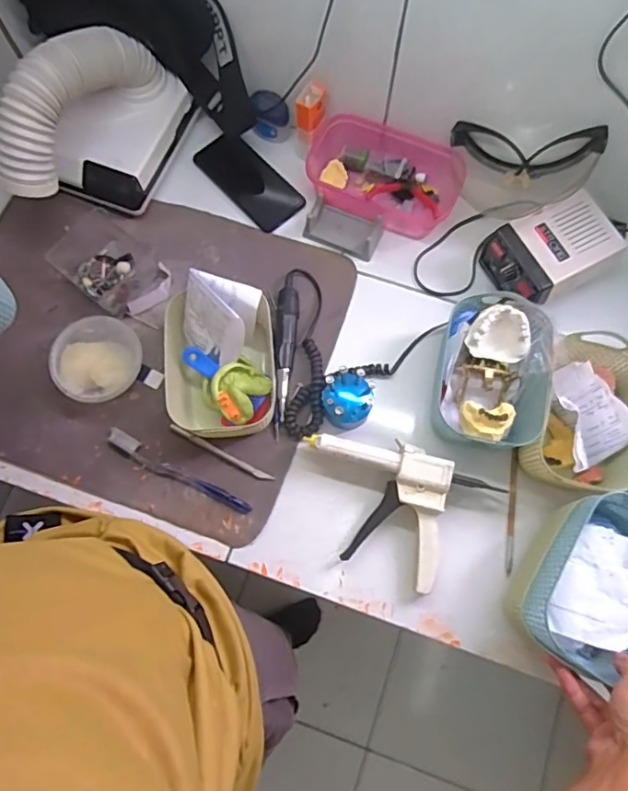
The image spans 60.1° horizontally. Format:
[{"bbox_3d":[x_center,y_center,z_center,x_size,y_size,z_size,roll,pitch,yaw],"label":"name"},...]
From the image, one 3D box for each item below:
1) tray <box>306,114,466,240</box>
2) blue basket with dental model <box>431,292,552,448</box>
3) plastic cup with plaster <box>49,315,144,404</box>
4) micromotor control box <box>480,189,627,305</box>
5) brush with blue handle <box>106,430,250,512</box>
[{"bbox_3d":[0.092,-0.292,0.729,0.203,0.057,0.120,25,76,6],"label":"tray"},{"bbox_3d":[0.208,-0.026,0.637,0.117,0.085,0.165,3,74,0],"label":"blue basket with dental model"},{"bbox_3d":[-0.259,-0.039,0.660,0.103,0.042,0.098,0,74,0],"label":"plastic cup with plaster"},{"bbox_3d":[0.289,-0.176,0.680,0.134,0.087,0.103,-26,76,-7],"label":"micromotor control box"},{"bbox_3d":[-0.162,0.093,0.642,0.190,0.008,0.023,28,76,7],"label":"brush with blue handle"}]

